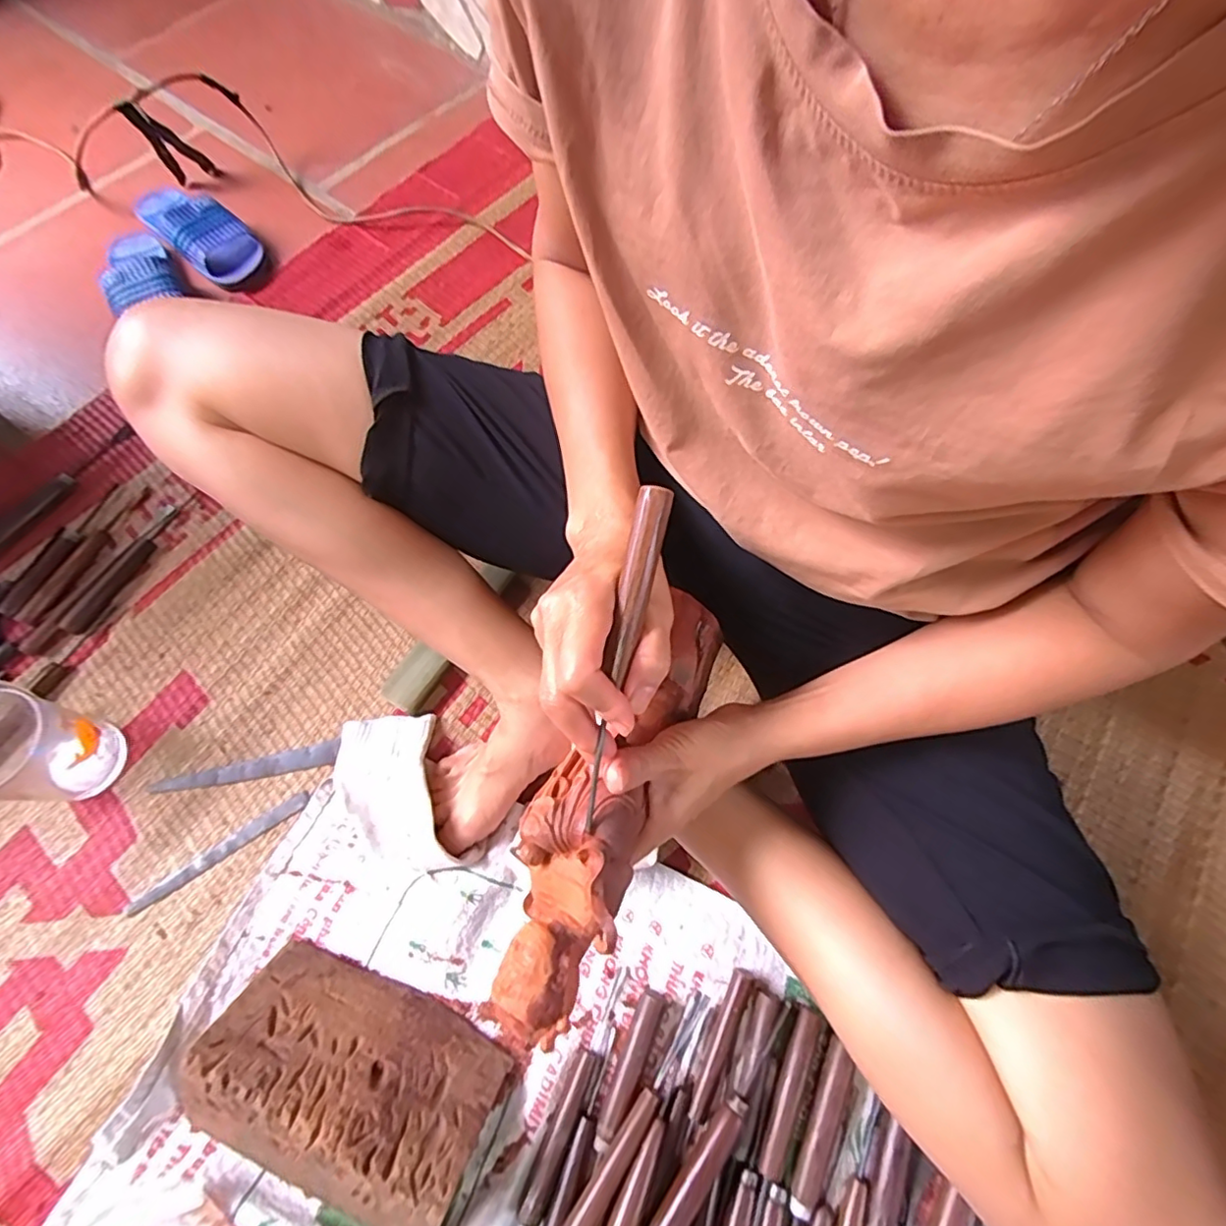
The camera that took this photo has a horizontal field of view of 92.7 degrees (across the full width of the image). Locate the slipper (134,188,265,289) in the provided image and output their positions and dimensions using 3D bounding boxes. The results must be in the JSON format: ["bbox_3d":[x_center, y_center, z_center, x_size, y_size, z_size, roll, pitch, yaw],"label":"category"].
[{"bbox_3d":[-0.576,-0.533,0.806,0.219,0.052,0.091,37,72,13],"label":"slipper"}]

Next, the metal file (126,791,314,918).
[{"bbox_3d":[-0.349,0.213,0.522,0.162,0.006,0.014,-35,73,-14],"label":"metal file"}]

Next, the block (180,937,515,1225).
[{"bbox_3d":[-0.198,0.352,0.424,0.203,0.068,0.136,24,70,9],"label":"block"}]

